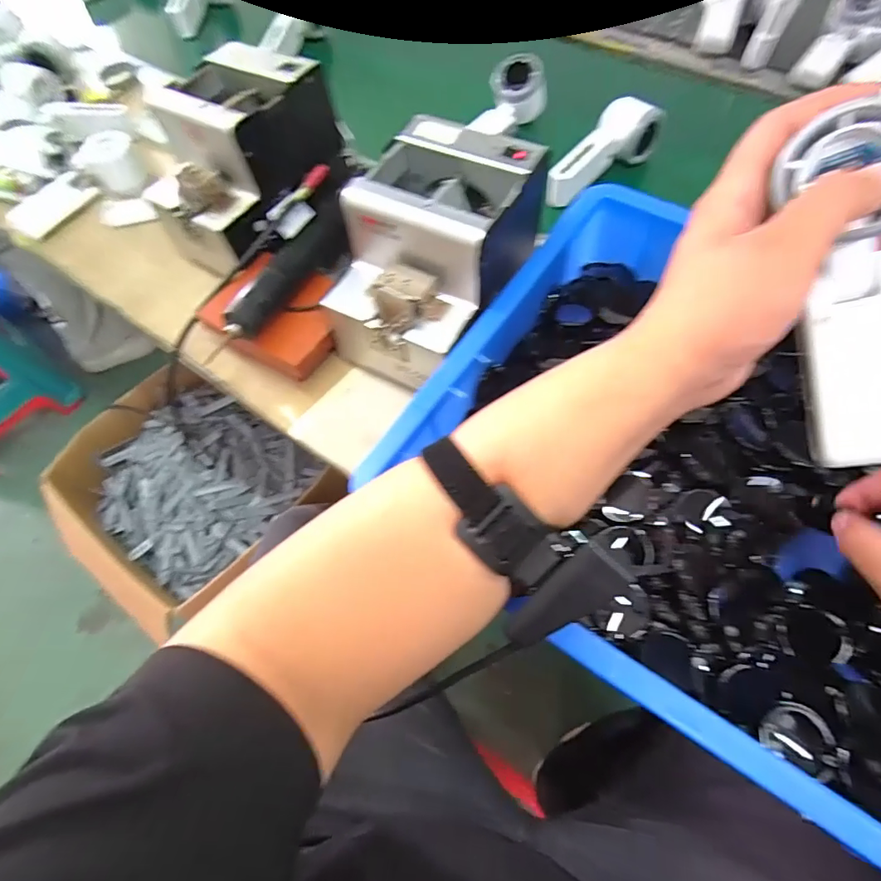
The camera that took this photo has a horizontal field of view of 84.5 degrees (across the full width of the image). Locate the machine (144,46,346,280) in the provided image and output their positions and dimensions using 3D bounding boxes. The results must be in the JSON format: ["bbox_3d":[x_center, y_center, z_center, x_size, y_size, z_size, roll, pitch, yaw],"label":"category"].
[{"bbox_3d":[-0.207,-0.294,0.496,0.143,0.116,0.184,37,70,20],"label":"machine"}]

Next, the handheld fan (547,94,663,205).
[{"bbox_3d":[0.188,-0.335,0.569,0.065,0.052,0.153,39,71,21],"label":"handheld fan"}]

